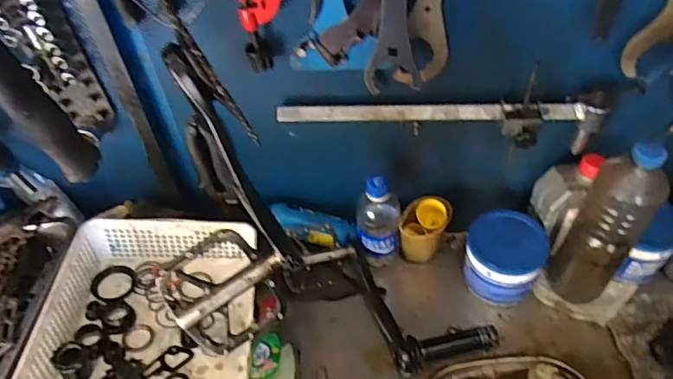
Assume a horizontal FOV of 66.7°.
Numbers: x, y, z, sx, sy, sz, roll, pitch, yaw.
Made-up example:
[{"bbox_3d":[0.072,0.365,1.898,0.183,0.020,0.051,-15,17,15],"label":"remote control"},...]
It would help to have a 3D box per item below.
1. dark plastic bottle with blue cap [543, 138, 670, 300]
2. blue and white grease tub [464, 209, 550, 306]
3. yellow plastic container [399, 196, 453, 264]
[{"bbox_3d":[0.336,0.043,0.630,0.080,0.252,0.070,33,57,33],"label":"dark plastic bottle with blue cap"},{"bbox_3d":[0.231,0.091,0.713,0.099,0.088,0.105,-3,45,4],"label":"blue and white grease tub"},{"bbox_3d":[0.130,0.061,0.753,0.064,0.097,0.070,-1,49,1],"label":"yellow plastic container"}]

